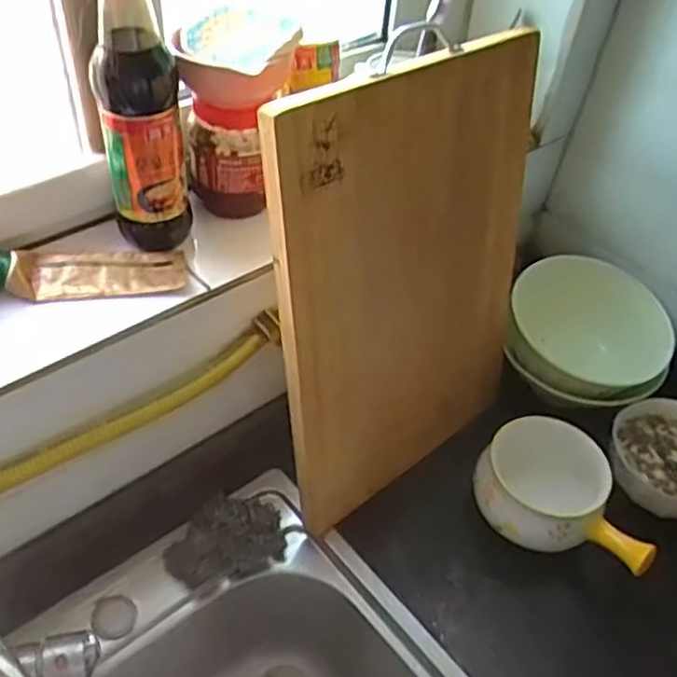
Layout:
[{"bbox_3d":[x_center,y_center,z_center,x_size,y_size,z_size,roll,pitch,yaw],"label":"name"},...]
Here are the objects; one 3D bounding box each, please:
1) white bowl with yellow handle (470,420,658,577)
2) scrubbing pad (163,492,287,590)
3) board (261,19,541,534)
[{"bbox_3d":[0.236,0.178,0.746,0.177,0.112,0.132,28,49,19],"label":"white bowl with yellow handle"},{"bbox_3d":[-0.109,0.194,0.687,0.116,0.038,0.072,-14,49,-20],"label":"scrubbing pad"},{"bbox_3d":[0.079,-0.040,0.661,0.312,0.431,0.020,-30,45,-32],"label":"board"}]

